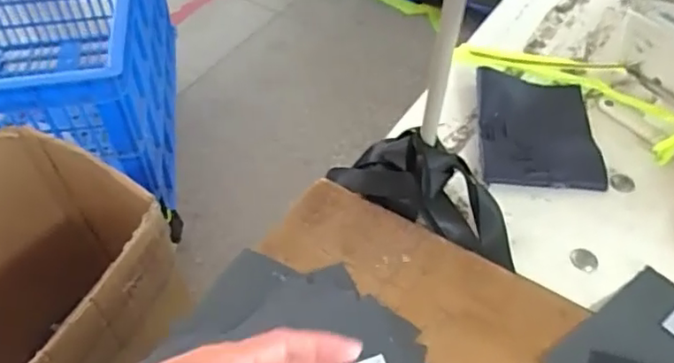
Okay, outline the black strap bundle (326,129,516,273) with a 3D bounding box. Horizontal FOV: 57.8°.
[{"bbox_3d":[0.087,0.001,0.602,0.210,0.067,0.063,29,55,23],"label":"black strap bundle"}]

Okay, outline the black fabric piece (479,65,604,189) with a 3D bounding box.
[{"bbox_3d":[0.219,-0.061,0.677,0.124,0.030,0.161,2,49,2],"label":"black fabric piece"}]

